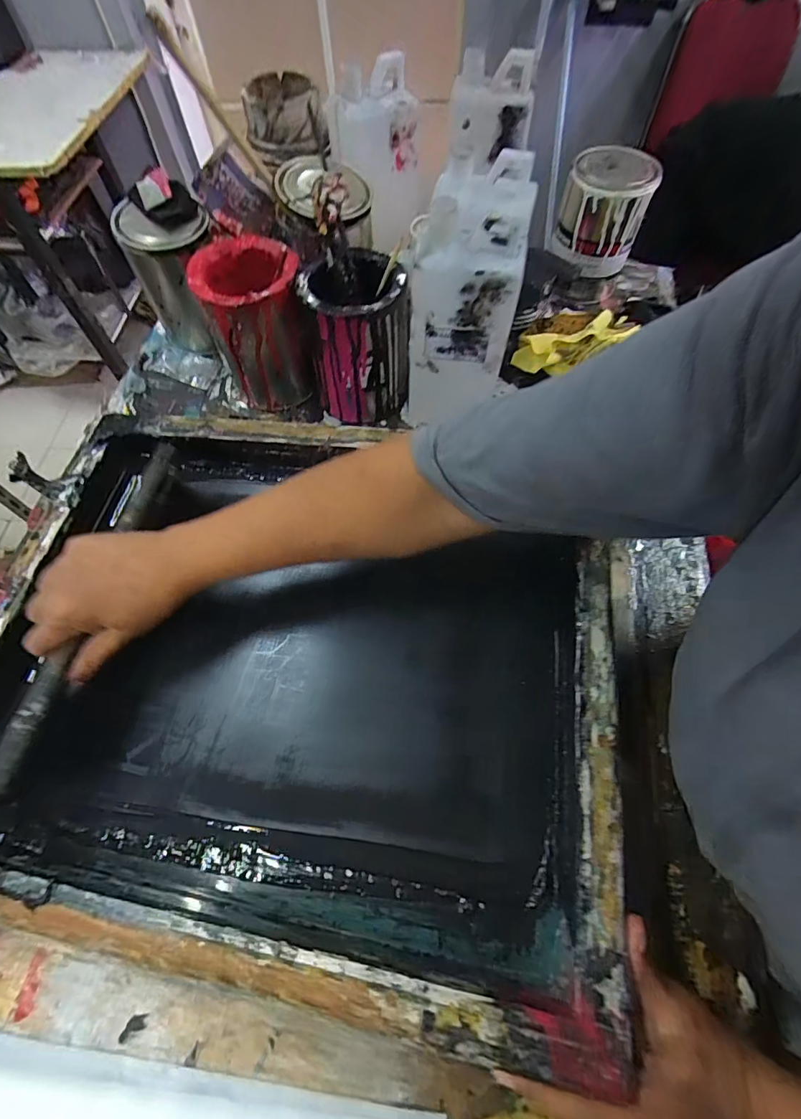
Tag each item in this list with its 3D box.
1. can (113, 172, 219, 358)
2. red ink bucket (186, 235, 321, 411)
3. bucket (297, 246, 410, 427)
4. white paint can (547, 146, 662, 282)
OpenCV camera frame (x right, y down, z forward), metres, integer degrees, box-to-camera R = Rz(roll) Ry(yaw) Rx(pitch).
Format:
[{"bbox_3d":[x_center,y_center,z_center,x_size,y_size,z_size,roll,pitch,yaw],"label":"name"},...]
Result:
[{"bbox_3d":[-0.267,-0.357,0.557,0.106,0.151,0.094,-19,66,-9],"label":"can"},{"bbox_3d":[-0.157,-0.263,0.506,0.098,0.136,0.112,1,65,1],"label":"red ink bucket"},{"bbox_3d":[-0.045,-0.239,0.499,0.100,0.146,0.098,0,65,0],"label":"bucket"},{"bbox_3d":[0.265,-0.456,0.591,0.107,0.102,0.104,17,66,8],"label":"white paint can"}]

